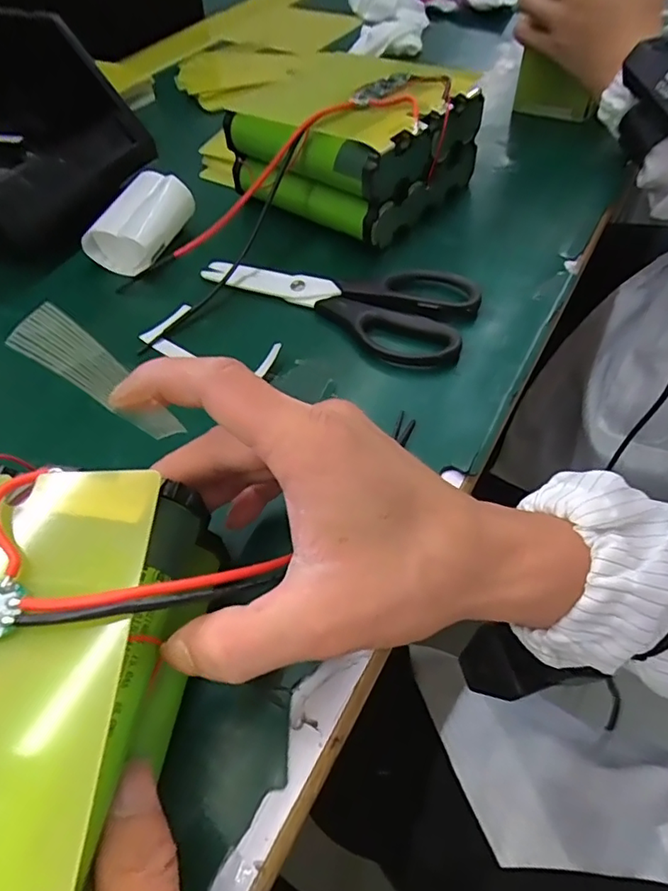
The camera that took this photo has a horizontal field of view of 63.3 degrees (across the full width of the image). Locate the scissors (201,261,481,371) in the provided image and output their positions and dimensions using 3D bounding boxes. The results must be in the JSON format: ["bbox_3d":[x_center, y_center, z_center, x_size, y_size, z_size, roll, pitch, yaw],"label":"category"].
[{"bbox_3d":[0.005,-0.106,0.364,0.187,0.011,0.083,26,59,21],"label":"scissors"}]

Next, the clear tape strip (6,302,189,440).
[{"bbox_3d":[-0.078,-0.022,0.185,0.020,0.060,0.004,-30,38,20],"label":"clear tape strip"}]

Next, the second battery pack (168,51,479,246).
[{"bbox_3d":[0.012,-0.236,0.419,0.150,0.075,0.140,32,61,25],"label":"second battery pack"}]

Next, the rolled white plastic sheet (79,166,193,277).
[{"bbox_3d":[-0.142,-0.165,0.404,0.062,0.040,0.072,21,57,18],"label":"rolled white plastic sheet"}]

